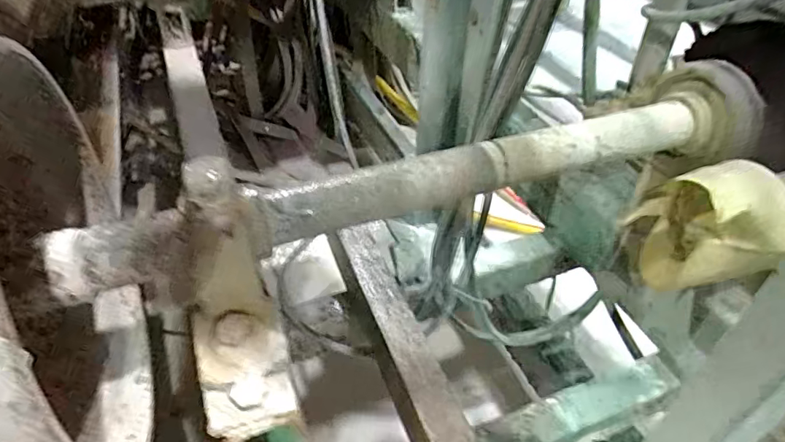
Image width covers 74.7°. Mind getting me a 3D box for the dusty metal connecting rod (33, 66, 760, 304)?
[{"bbox_3d":[0.046,-0.032,0.374,0.523,0.070,0.064,-15,45,-17],"label":"dusty metal connecting rod"}]

